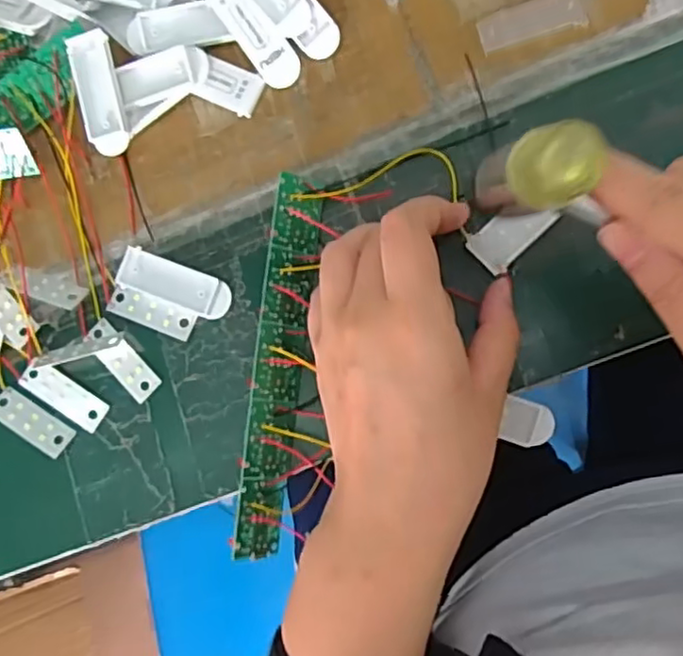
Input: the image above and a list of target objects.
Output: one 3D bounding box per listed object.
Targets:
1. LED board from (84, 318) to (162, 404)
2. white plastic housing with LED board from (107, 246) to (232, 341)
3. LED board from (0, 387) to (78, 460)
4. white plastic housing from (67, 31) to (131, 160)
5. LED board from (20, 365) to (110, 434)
[{"bbox_3d":[-0.110,0.016,0.326,0.016,0.004,0.046,-45,79,3],"label":"LED board"},{"bbox_3d":[-0.086,-0.015,0.325,0.058,0.005,0.035,21,88,11],"label":"white plastic housing with LED board"},{"bbox_3d":[-0.157,0.048,0.330,0.045,0.005,0.016,31,90,12],"label":"LED board"},{"bbox_3d":[-0.119,-0.116,0.323,0.020,0.007,0.060,-11,83,9],"label":"white plastic housing"},{"bbox_3d":[-0.139,0.034,0.328,0.046,0.004,0.017,35,91,11],"label":"LED board"}]

